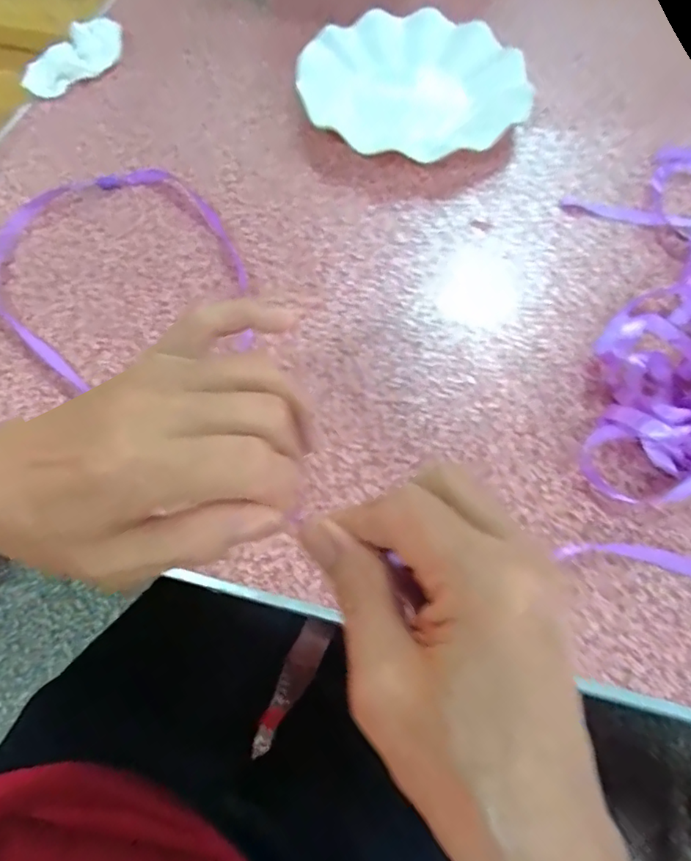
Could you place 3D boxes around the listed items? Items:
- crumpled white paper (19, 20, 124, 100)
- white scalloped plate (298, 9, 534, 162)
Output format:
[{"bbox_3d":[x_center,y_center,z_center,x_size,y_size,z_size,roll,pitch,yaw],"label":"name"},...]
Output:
[{"bbox_3d":[-0.236,-0.327,0.472,0.038,0.021,0.102,23,67,10],"label":"crumpled white paper"},{"bbox_3d":[0.054,-0.289,0.451,0.178,0.026,0.178,0,65,0],"label":"white scalloped plate"}]

